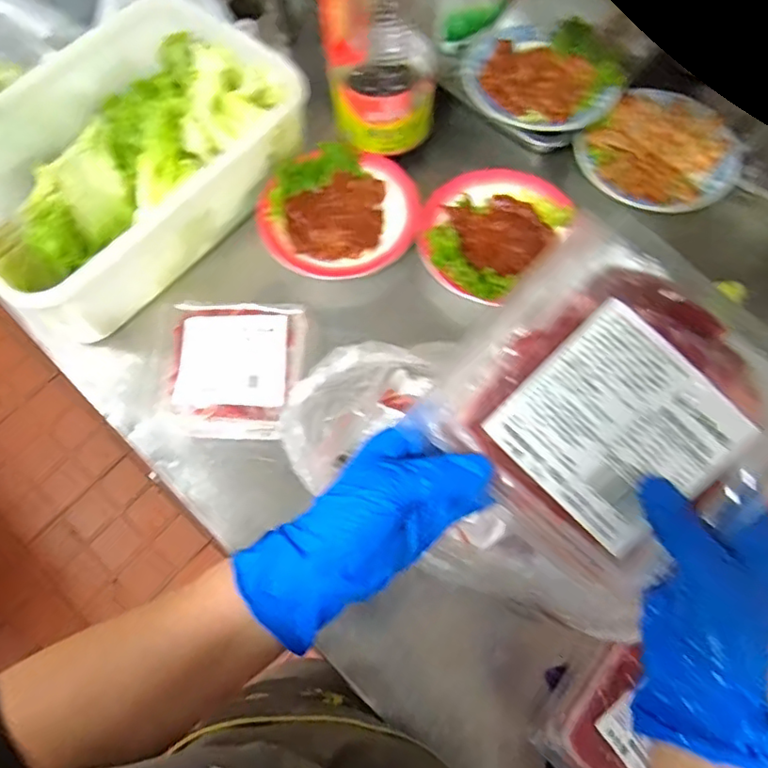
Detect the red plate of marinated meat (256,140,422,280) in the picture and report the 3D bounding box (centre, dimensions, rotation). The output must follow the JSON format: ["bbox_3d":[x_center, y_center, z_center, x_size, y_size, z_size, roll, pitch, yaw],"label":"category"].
[{"bbox_3d":[-0.048,-0.189,0.638,0.168,0.035,0.148,10,67,6],"label":"red plate of marinated meat"}]

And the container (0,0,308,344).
[{"bbox_3d":[-0.265,-0.243,0.625,0.237,0.098,0.390,38,72,16],"label":"container"}]

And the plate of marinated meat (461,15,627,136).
[{"bbox_3d":[0.175,-0.341,0.661,0.163,0.041,0.146,36,72,16],"label":"plate of marinated meat"}]

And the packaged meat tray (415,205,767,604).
[{"bbox_3d":[0.128,0.014,0.321,0.162,0.018,0.161,42,102,5],"label":"packaged meat tray"}]

